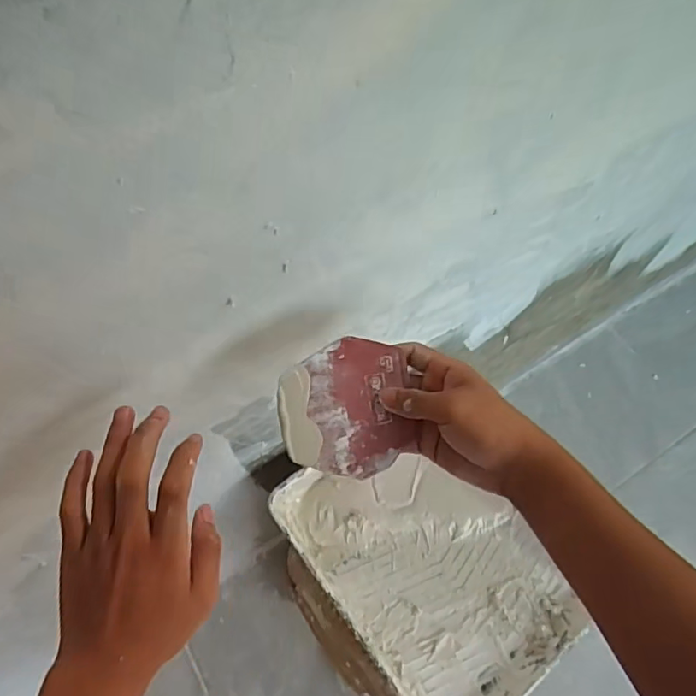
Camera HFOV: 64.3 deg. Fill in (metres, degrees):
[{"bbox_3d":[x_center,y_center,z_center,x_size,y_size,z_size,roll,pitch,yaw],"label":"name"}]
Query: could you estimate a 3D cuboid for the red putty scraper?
[{"bbox_3d":[0.002,0.042,0.399,0.100,0.004,0.096,5,81,-17],"label":"red putty scraper"}]

